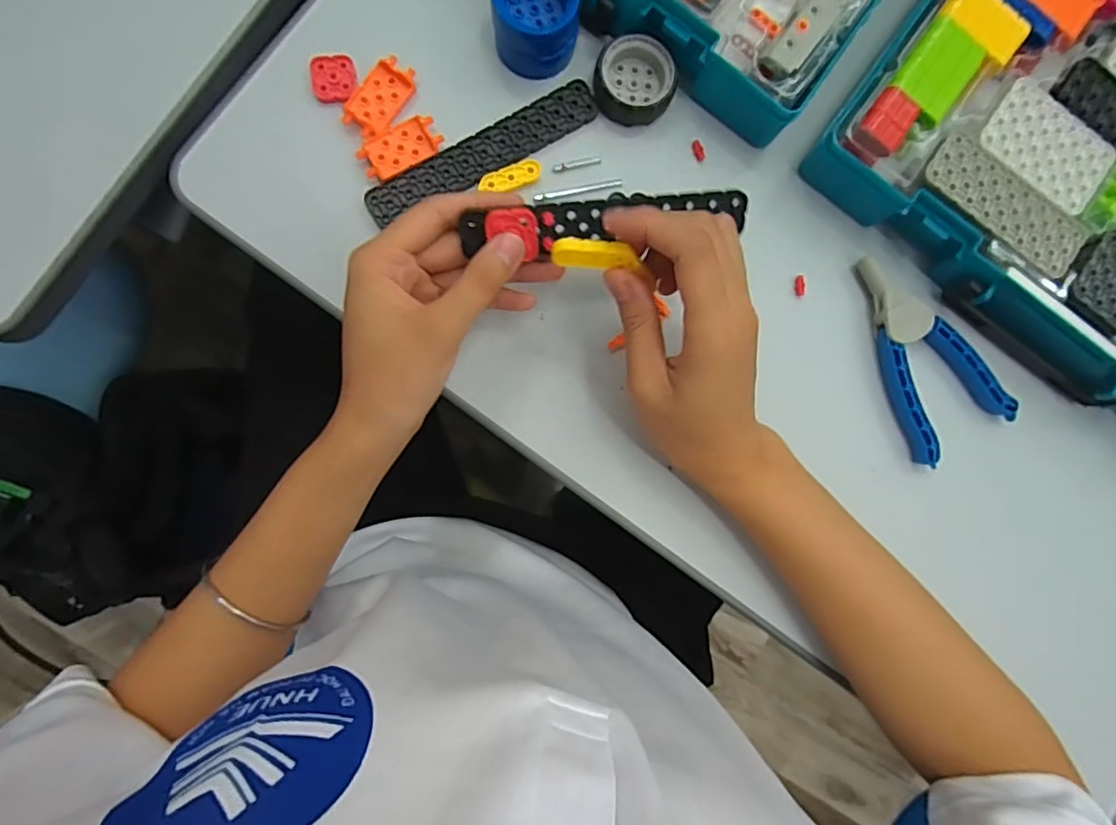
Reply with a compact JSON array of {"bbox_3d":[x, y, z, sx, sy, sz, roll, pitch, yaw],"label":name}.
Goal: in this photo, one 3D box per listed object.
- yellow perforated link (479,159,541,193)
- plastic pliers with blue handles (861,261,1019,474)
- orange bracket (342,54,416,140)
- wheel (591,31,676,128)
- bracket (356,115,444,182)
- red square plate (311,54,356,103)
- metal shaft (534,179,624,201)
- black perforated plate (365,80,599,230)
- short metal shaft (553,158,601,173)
[{"bbox_3d":[-0.028,-0.140,0.344,0.038,0.004,0.013,-22,90,-6],"label":"yellow perforated link"},{"bbox_3d":[0.228,-0.039,0.354,0.065,0.013,0.126,-22,90,-6],"label":"plastic pliers with blue handles"},{"bbox_3d":[-0.106,-0.186,0.342,0.027,0.007,0.048,29,85,-3],"label":"orange bracket"},{"bbox_3d":[0.045,-0.198,0.345,0.046,0.016,0.046,0,87,-5],"label":"wheel"},{"bbox_3d":[-0.093,-0.156,0.339,0.047,0.004,0.025,-30,90,-6],"label":"bracket"},{"bbox_3d":[-0.132,-0.197,0.341,0.023,0.006,0.026,-3,88,-5],"label":"red square plate"},{"bbox_3d":[0.013,-0.136,0.350,0.055,0.005,0.005,-14,89,-6],"label":"metal shaft"},{"bbox_3d":[-0.043,-0.154,0.344,0.147,0.004,0.027,-31,90,-6],"label":"black perforated plate"},{"bbox_3d":[0.012,-0.151,0.350,0.030,0.004,0.004,-14,89,-6],"label":"short metal shaft"}]

